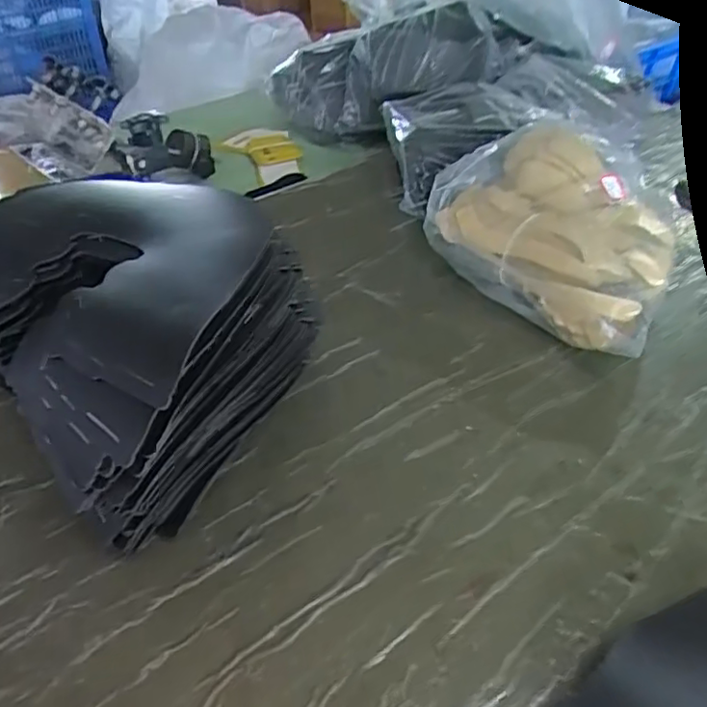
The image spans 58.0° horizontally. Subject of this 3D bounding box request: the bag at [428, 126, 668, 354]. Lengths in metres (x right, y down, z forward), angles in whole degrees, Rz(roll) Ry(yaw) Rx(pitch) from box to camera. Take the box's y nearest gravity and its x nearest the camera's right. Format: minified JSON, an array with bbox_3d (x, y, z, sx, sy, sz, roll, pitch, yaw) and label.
[{"bbox_3d":[0.201,-0.123,0.617,0.182,0.124,0.260,-30,47,-31],"label":"bag"}]

